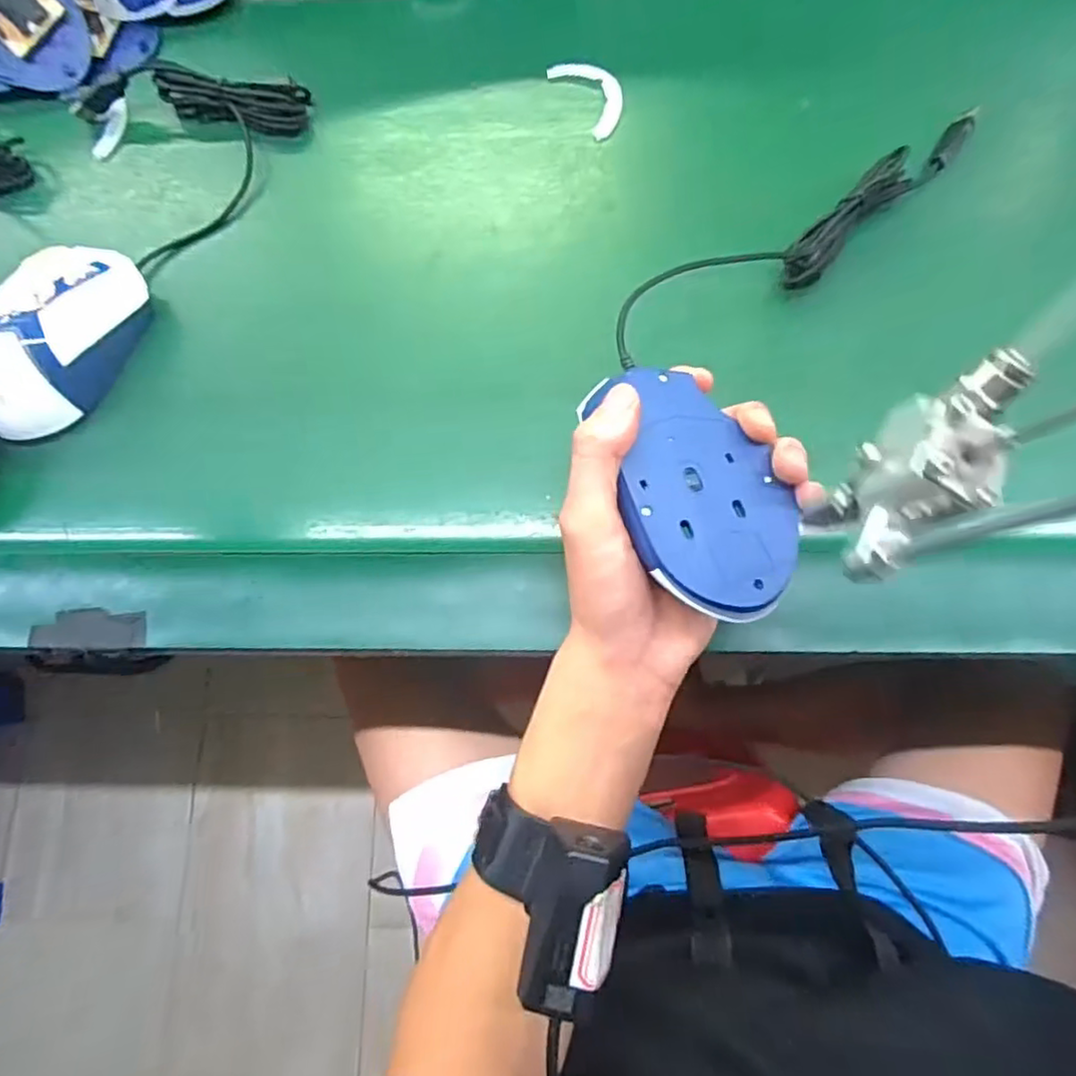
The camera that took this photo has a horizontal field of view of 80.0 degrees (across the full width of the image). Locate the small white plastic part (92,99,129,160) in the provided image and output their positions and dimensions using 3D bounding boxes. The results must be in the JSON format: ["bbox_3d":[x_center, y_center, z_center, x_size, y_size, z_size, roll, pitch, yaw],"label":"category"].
[{"bbox_3d":[-0.289,-0.277,0.436,0.013,0.007,0.044,14,75,5],"label":"small white plastic part"}]

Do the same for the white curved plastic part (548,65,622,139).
[{"bbox_3d":[0.036,-0.288,0.414,0.032,0.008,0.064,-28,76,-7],"label":"white curved plastic part"}]

